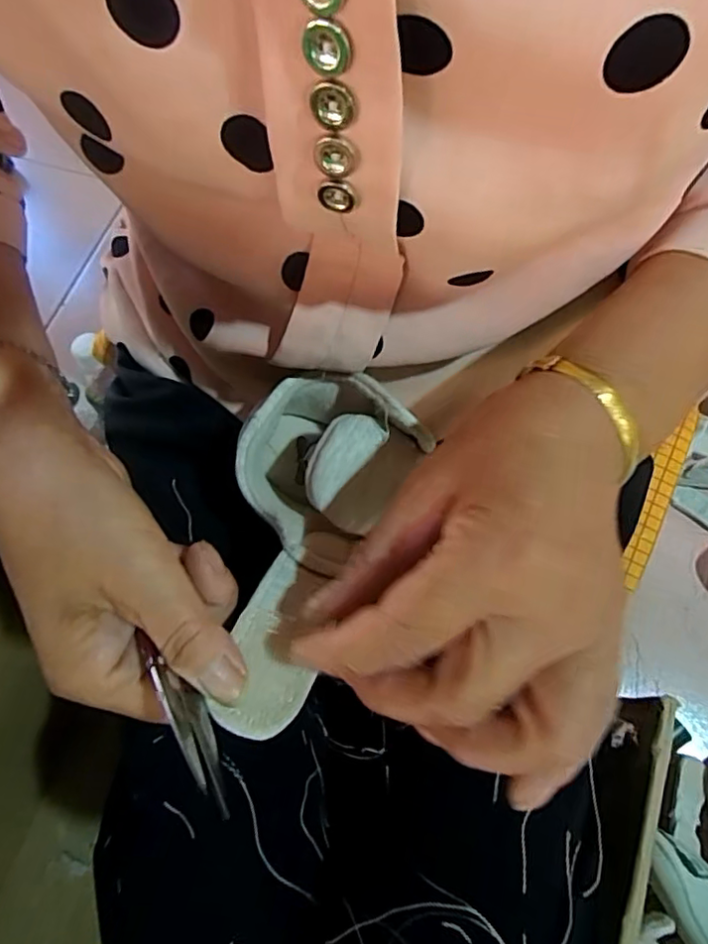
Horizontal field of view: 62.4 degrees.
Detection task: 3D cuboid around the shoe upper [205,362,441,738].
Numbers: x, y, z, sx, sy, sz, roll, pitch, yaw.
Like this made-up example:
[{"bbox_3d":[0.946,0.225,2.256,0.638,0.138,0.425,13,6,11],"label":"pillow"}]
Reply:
[{"bbox_3d":[-0.021,0.027,0.246,0.080,0.060,0.153,7,52,5],"label":"shoe upper"}]

